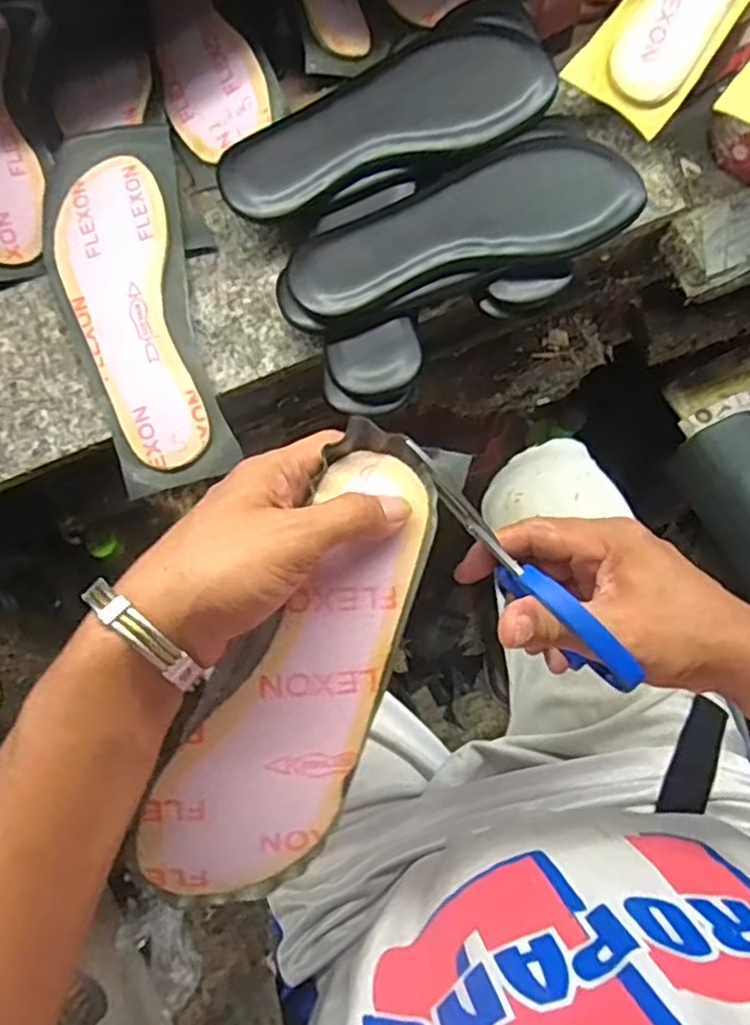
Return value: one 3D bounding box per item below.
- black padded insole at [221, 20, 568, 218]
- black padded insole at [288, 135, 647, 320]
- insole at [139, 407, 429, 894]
[{"bbox_3d":[0.005,-0.289,0.505,0.244,0.011,0.088,-20,81,-1],"label":"black padded insole"},{"bbox_3d":[0.058,-0.206,0.491,0.242,0.025,0.087,-17,74,-3],"label":"black padded insole"},{"bbox_3d":[-0.040,0.079,0.348,0.089,0.019,0.249,22,89,-14],"label":"insole"}]

